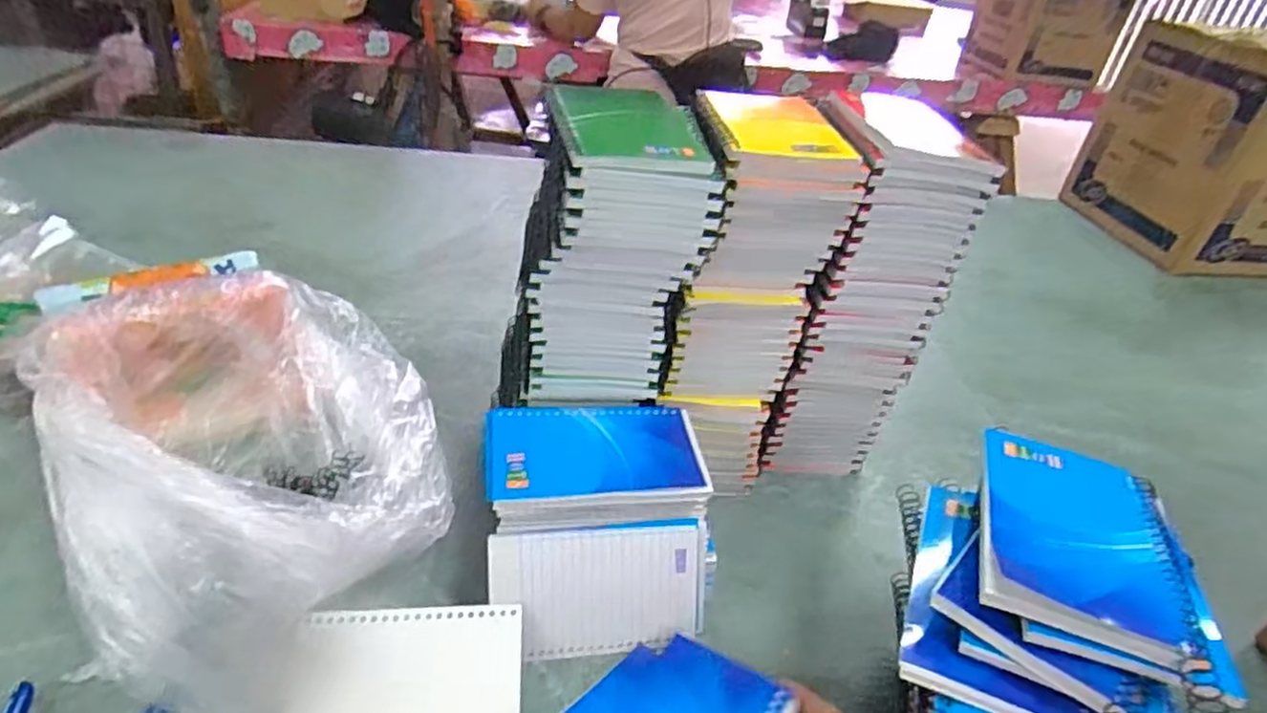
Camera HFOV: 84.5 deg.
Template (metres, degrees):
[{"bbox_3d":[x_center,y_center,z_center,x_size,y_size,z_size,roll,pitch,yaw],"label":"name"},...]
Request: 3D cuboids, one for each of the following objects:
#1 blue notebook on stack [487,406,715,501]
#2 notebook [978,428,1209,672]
[{"bbox_3d":[-0.025,0.059,0.449,0.135,0.007,0.080,1,37,-10],"label":"blue notebook on stack"},{"bbox_3d":[0.209,0.082,0.332,0.081,0.008,0.122,20,38,15],"label":"notebook"}]

